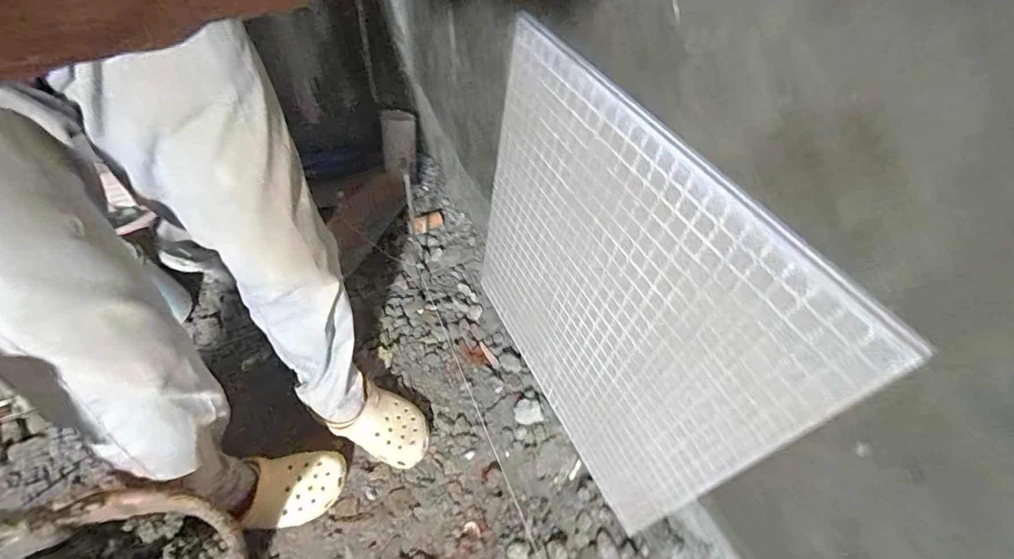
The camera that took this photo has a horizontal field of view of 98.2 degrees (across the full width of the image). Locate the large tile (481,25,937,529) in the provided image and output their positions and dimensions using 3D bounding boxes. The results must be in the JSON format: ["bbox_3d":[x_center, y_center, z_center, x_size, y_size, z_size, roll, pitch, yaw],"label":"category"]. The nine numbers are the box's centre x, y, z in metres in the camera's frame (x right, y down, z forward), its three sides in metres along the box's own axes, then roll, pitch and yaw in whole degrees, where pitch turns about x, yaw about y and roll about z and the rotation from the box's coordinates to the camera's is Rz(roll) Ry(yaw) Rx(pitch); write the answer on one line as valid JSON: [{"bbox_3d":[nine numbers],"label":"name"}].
[{"bbox_3d":[0.115,0.027,0.665,0.008,0.584,0.581,-16,53,-23],"label":"large tile"}]

